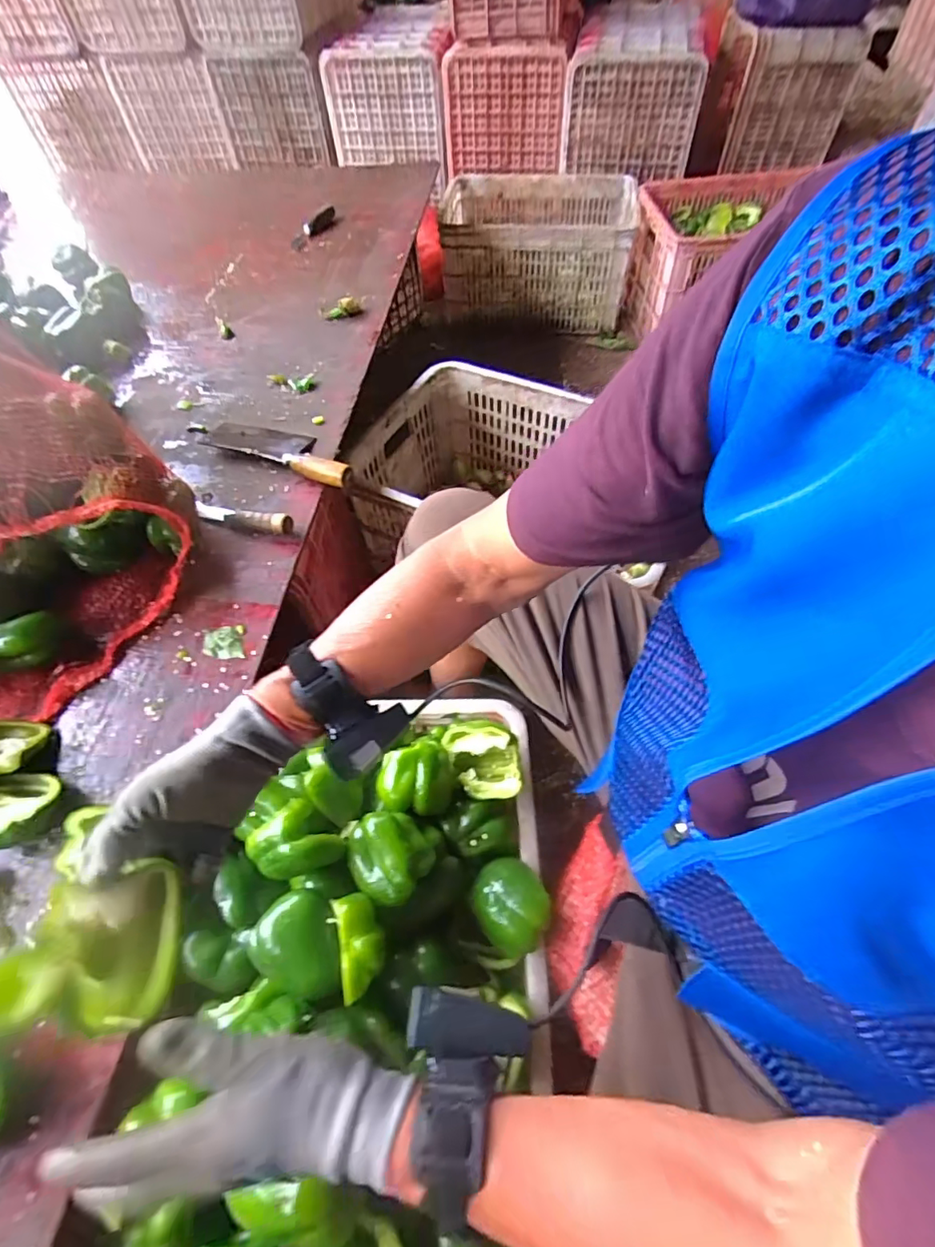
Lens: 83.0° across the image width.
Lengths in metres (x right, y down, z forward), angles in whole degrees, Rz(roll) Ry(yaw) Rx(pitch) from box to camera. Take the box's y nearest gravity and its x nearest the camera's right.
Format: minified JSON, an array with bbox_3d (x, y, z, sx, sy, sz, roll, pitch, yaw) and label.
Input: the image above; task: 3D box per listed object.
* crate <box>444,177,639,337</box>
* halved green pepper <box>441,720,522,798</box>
[{"bbox_3d":[0.179,-1.021,1.460,0.502,0.244,0.326,7,58,2],"label":"crate"},{"bbox_3d":[0.015,0.140,0.540,0.074,0.048,0.074,-4,59,-4],"label":"halved green pepper"}]

